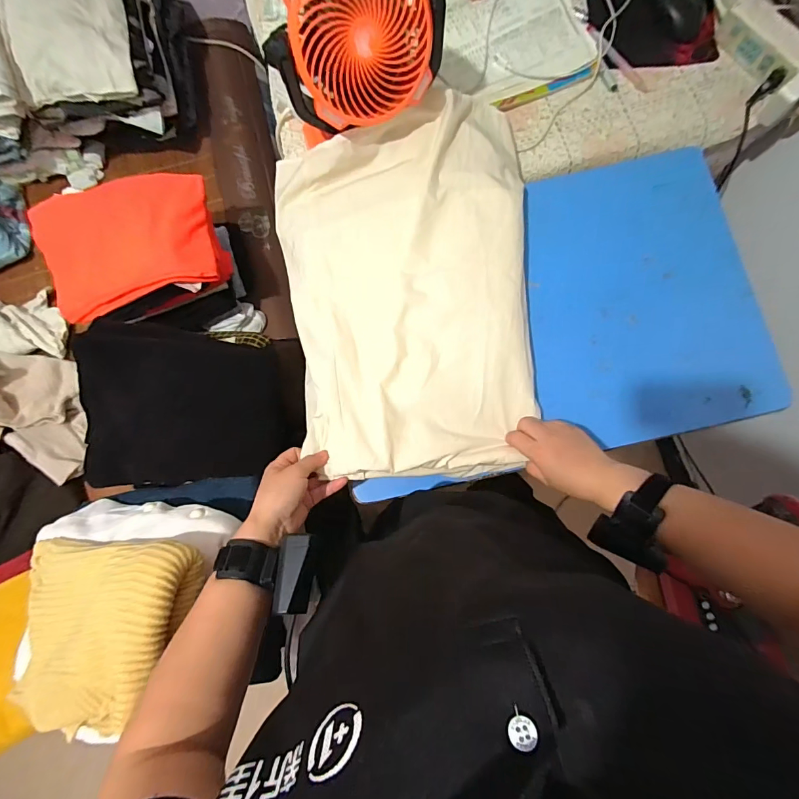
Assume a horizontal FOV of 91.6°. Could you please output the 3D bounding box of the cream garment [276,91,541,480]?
[{"bbox_3d":[-0.002,-0.149,0.523,0.328,0.068,0.500,-2,82,2],"label":"cream garment"}]

